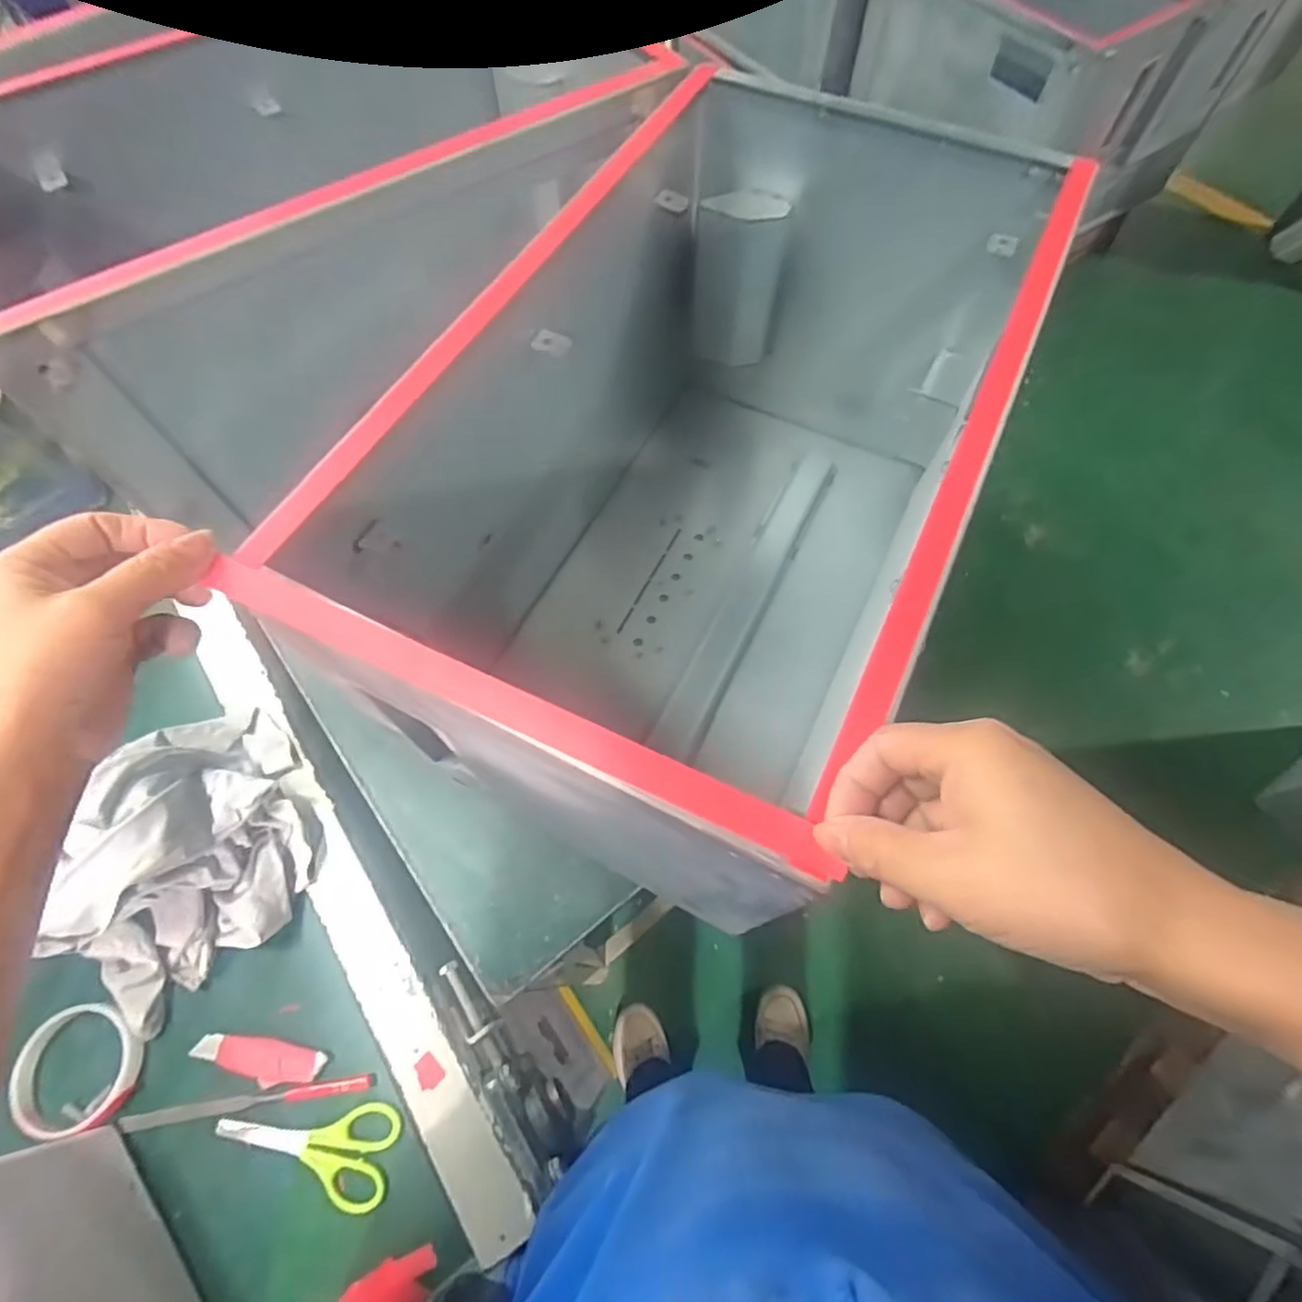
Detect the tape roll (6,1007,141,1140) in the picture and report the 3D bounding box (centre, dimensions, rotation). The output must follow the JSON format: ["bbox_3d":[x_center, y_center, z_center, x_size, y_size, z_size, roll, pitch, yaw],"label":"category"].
[{"bbox_3d":[-0.423,0.307,0.482,0.089,0.020,0.082,0,65,1],"label":"tape roll"}]

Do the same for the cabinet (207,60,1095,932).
[{"bbox_3d":[0.048,-0.127,0.519,0.316,0.329,0.546,22,67,11],"label":"cabinet"}]

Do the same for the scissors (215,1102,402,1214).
[{"bbox_3d":[-0.244,0.348,0.459,0.128,0.005,0.060,5,65,3],"label":"scissors"}]

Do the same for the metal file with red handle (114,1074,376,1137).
[{"bbox_3d":[-0.290,0.326,0.475,0.177,0.008,0.012,-9,65,-3],"label":"metal file with red handle"}]

